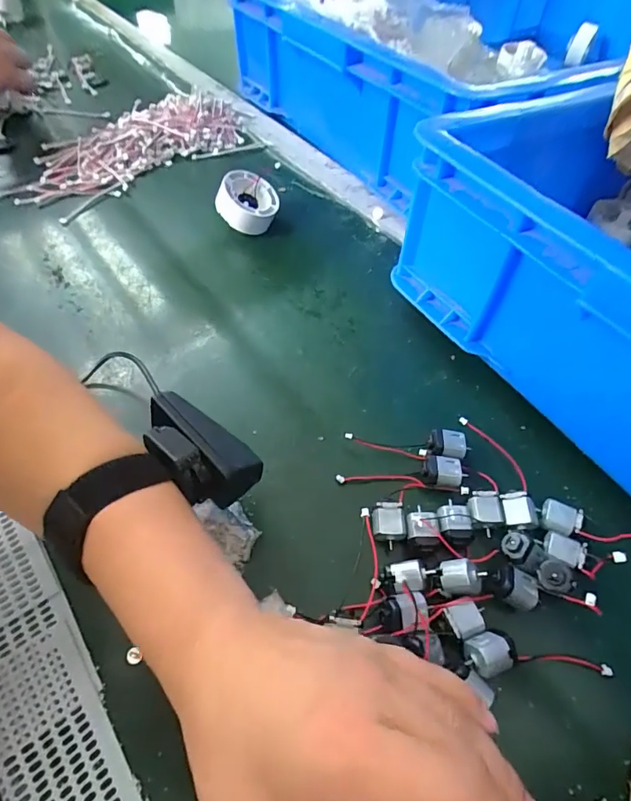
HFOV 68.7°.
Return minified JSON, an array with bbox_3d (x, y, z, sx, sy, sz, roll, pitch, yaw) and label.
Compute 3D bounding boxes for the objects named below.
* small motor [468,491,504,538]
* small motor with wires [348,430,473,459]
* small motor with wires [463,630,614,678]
[{"bbox_3d":[0.104,0.068,0.283,0.020,0.012,0.023,9,53,2],"label":"small motor"},{"bbox_3d":[0.061,0.030,0.310,0.079,0.018,0.019,-2,53,10],"label":"small motor with wires"},{"bbox_3d":[0.116,0.133,0.239,0.080,0.019,0.019,4,53,-1],"label":"small motor with wires"}]

